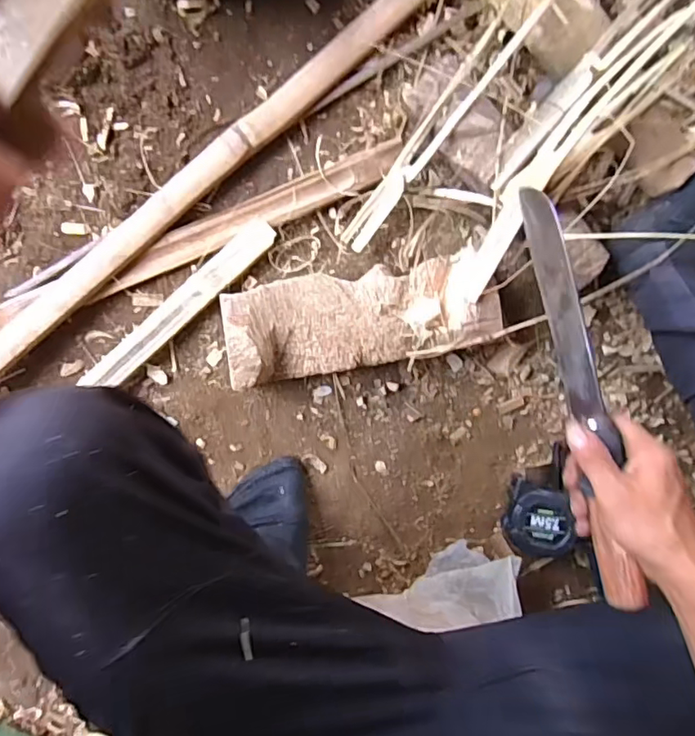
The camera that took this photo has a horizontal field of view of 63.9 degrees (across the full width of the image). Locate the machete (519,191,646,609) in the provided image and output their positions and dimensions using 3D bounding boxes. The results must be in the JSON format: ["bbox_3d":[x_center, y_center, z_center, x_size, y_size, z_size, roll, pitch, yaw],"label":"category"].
[{"bbox_3d":[0.187,0.014,0.450,0.022,0.036,0.336,-8,79,-3],"label":"machete"}]

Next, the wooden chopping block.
[{"bbox_3d":[0.014,-0.056,0.604,0.288,0.064,0.106,-11,94,-3],"label":"wooden chopping block"}]

